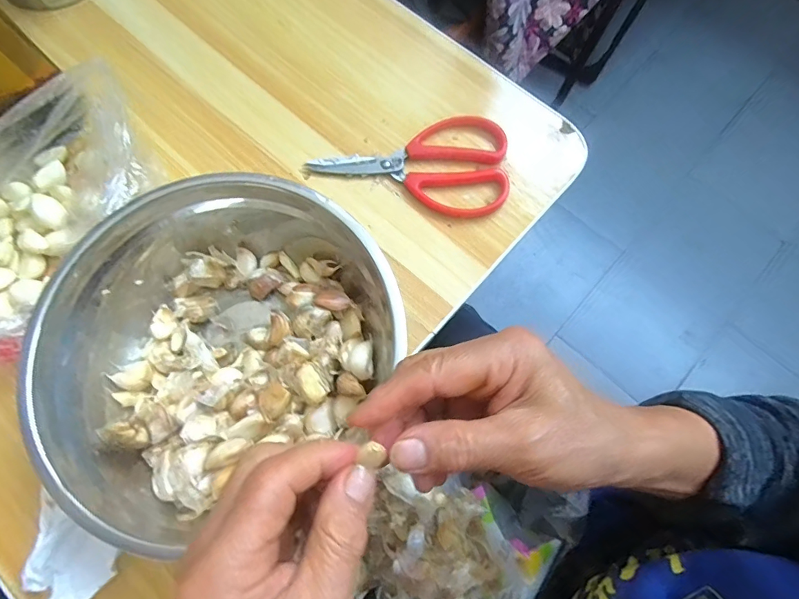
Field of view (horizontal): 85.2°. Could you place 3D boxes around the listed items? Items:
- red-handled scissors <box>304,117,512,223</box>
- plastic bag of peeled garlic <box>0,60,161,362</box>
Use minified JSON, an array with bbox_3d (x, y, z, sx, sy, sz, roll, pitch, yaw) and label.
[{"bbox_3d":[0.014,-0.134,0.403,0.177,0.014,0.096,15,75,5],"label":"red-handled scissors"},{"bbox_3d":[-0.306,-0.068,0.345,0.128,0.092,0.256,35,78,10],"label":"plastic bag of peeled garlic"}]

